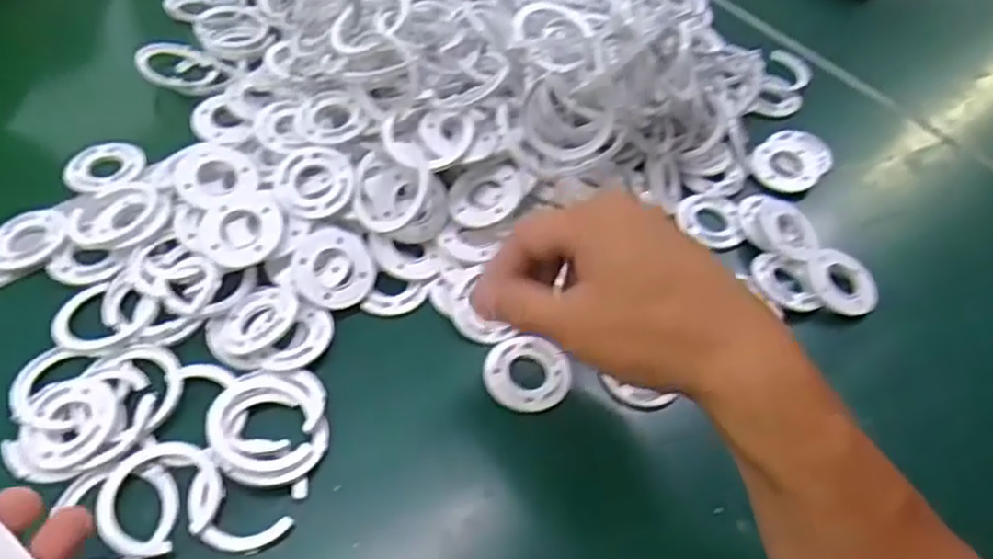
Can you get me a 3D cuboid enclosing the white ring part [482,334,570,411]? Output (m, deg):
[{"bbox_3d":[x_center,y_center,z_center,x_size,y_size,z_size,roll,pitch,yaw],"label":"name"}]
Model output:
[{"bbox_3d":[0.017,0.050,0.382,0.045,0.009,0.038,6,52,0],"label":"white ring part"}]

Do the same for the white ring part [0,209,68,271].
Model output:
[{"bbox_3d":[-0.262,-0.024,0.404,0.042,0.007,0.038,-30,60,-25],"label":"white ring part"}]

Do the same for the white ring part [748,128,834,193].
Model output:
[{"bbox_3d":[0.202,-0.082,0.497,0.044,0.012,0.060,38,58,22],"label":"white ring part"}]

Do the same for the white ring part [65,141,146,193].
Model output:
[{"bbox_3d":[-0.242,-0.070,0.448,0.046,0.006,0.046,3,52,-3],"label":"white ring part"}]

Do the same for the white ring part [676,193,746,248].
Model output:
[{"bbox_3d":[0.135,-0.039,0.463,0.037,0.009,0.042,-2,52,-7],"label":"white ring part"}]

